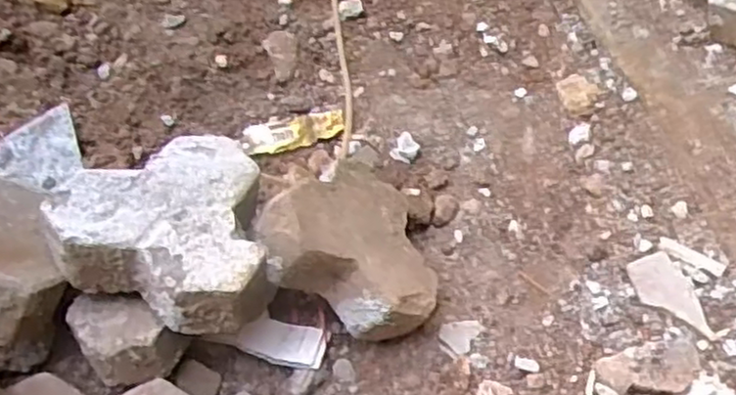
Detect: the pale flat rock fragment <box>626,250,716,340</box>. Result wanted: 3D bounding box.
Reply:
[{"bbox_3d":[0.331,0.107,0.808,0.052,0.010,0.108,-23,56,-14],"label":"pale flat rock fragment"}]

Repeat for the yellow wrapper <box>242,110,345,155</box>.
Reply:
[{"bbox_3d":[-0.094,-0.086,0.956,0.133,0.013,0.050,-17,54,-10],"label":"yellow wrapper"}]

